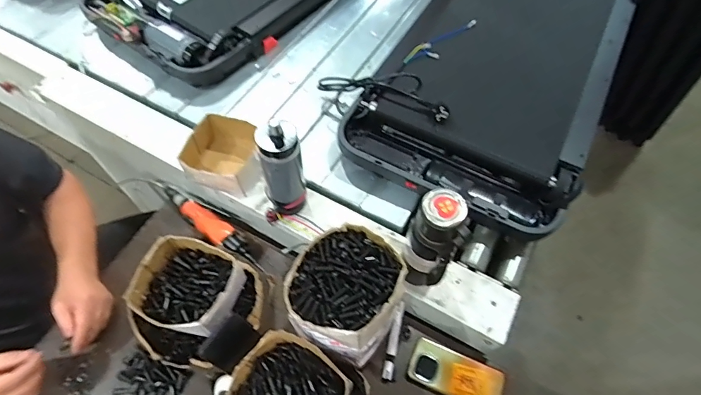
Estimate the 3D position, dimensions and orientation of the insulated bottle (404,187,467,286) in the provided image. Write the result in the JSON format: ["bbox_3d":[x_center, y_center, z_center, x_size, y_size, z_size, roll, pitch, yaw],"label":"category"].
[{"bbox_3d":[0.131,0.083,0.670,0.078,0.251,0.085,1,59,-1],"label":"insulated bottle"}]

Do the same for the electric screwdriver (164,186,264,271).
[{"bbox_3d":[-0.298,0.059,0.850,0.306,0.037,0.050,31,66,15],"label":"electric screwdriver"}]

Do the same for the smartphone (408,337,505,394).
[{"bbox_3d":[0.192,0.322,0.728,0.165,0.015,0.080,21,61,10],"label":"smartphone"}]

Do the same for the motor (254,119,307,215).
[{"bbox_3d":[-0.119,-0.045,0.722,0.073,0.208,0.066,-18,62,-12],"label":"motor"}]

